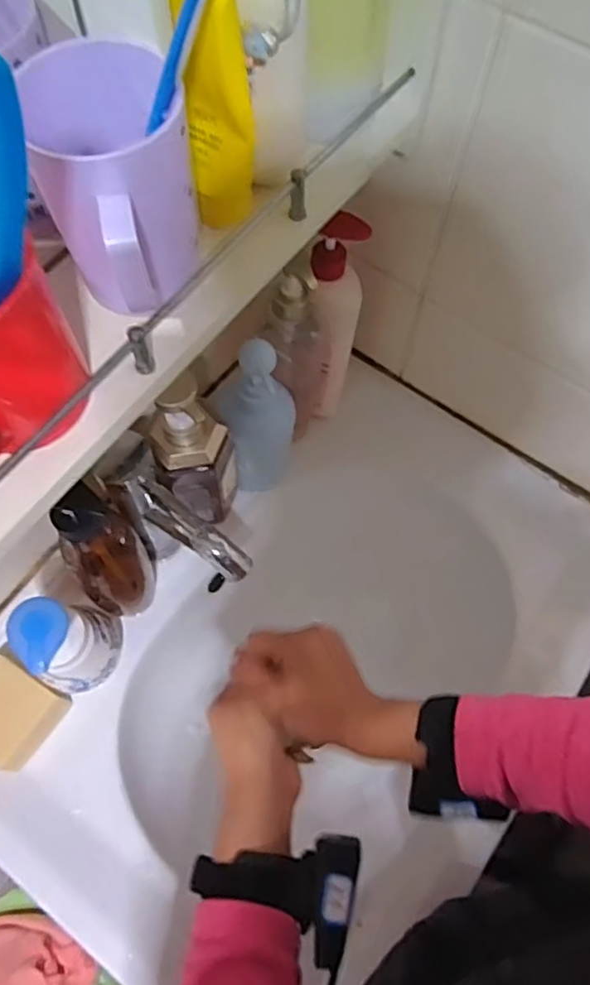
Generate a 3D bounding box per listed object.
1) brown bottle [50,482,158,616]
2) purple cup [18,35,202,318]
[{"bbox_3d":[-0.156,0.048,0.532,0.064,0.221,0.060,-31,70,-14],"label":"brown bottle"},{"bbox_3d":[-0.087,-0.148,0.339,0.073,0.096,0.113,-8,66,-5],"label":"purple cup"}]

